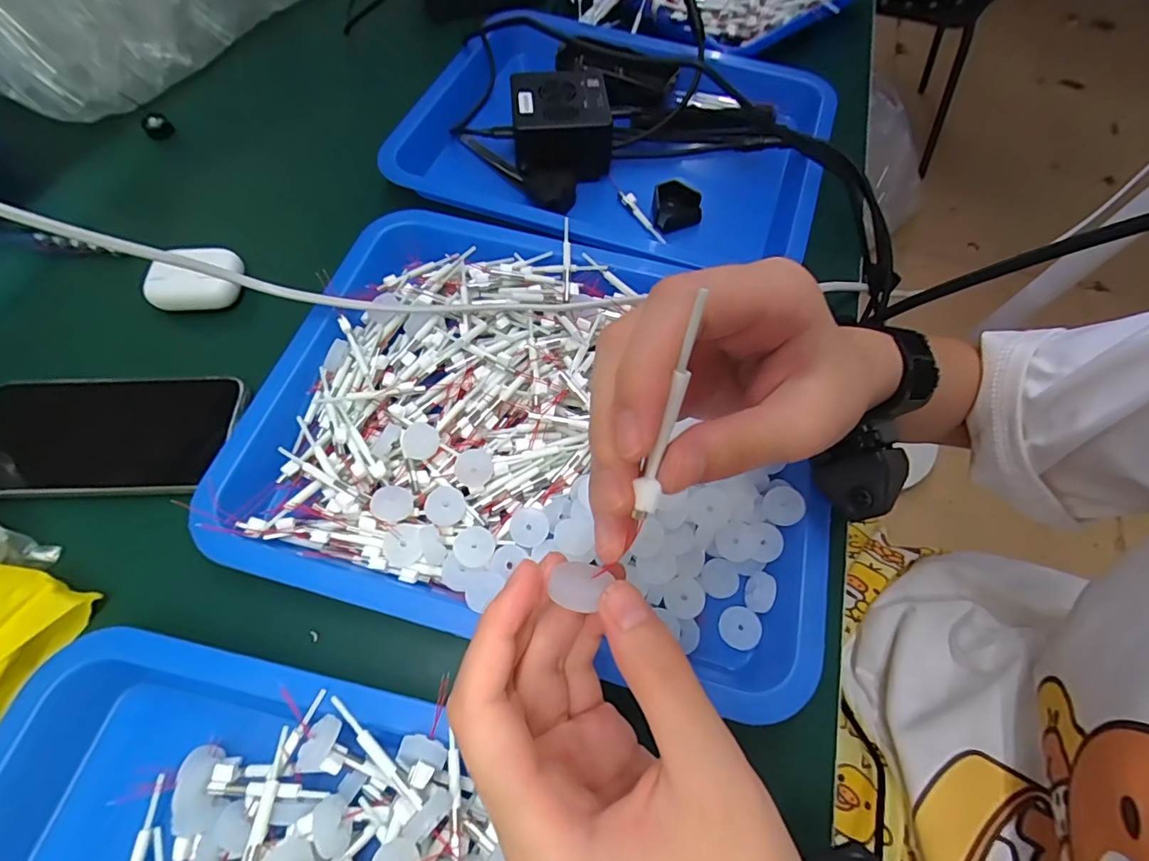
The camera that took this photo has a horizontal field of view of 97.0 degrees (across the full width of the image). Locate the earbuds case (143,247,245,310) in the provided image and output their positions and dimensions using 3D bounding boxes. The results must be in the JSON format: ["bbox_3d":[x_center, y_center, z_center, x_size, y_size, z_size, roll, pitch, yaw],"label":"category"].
[{"bbox_3d":[-0.264,-0.106,0.354,0.059,0.018,0.043,1,63,-2],"label":"earbuds case"}]

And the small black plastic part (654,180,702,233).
[{"bbox_3d":[0.082,-0.177,0.403,0.037,0.019,0.038,10,63,2],"label":"small black plastic part"}]

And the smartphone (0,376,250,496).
[{"bbox_3d":[-0.286,0.002,0.306,0.153,0.005,0.077,0,63,-3],"label":"smartphone"}]

